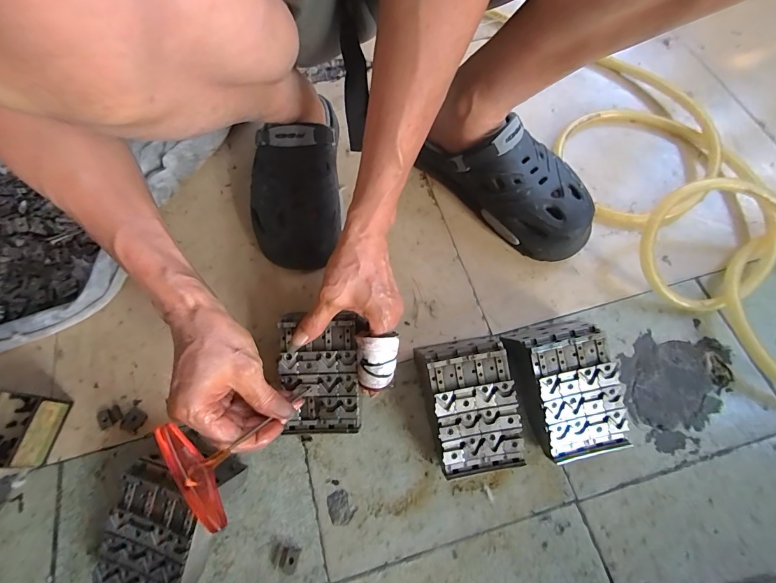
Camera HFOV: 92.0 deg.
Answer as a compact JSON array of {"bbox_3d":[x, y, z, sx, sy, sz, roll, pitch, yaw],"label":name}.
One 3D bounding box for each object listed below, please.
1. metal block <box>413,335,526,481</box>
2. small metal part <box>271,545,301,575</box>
[{"bbox_3d":[0.078,0.112,0.378,0.092,0.063,0.133,-10,67,-3],"label":"metal block"},{"bbox_3d":[-0.097,0.250,0.351,0.026,0.006,0.020,11,67,6],"label":"small metal part"}]

